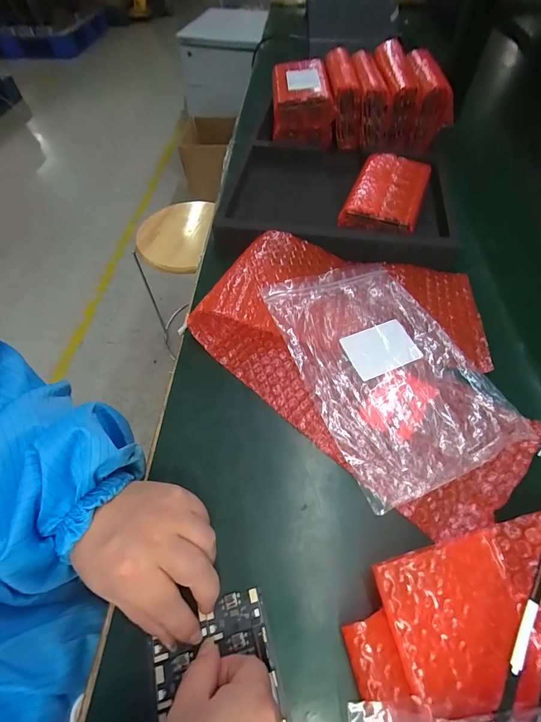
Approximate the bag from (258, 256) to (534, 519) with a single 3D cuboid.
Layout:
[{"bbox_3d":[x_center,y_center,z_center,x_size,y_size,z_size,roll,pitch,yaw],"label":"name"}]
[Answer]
[{"bbox_3d":[0.105,-0.004,0.327,0.151,0.027,0.235,-21,57,-11],"label":"bag"}]

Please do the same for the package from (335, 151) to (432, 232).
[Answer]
[{"bbox_3d":[0.154,-0.219,0.444,0.085,0.028,0.147,20,59,14],"label":"package"}]

